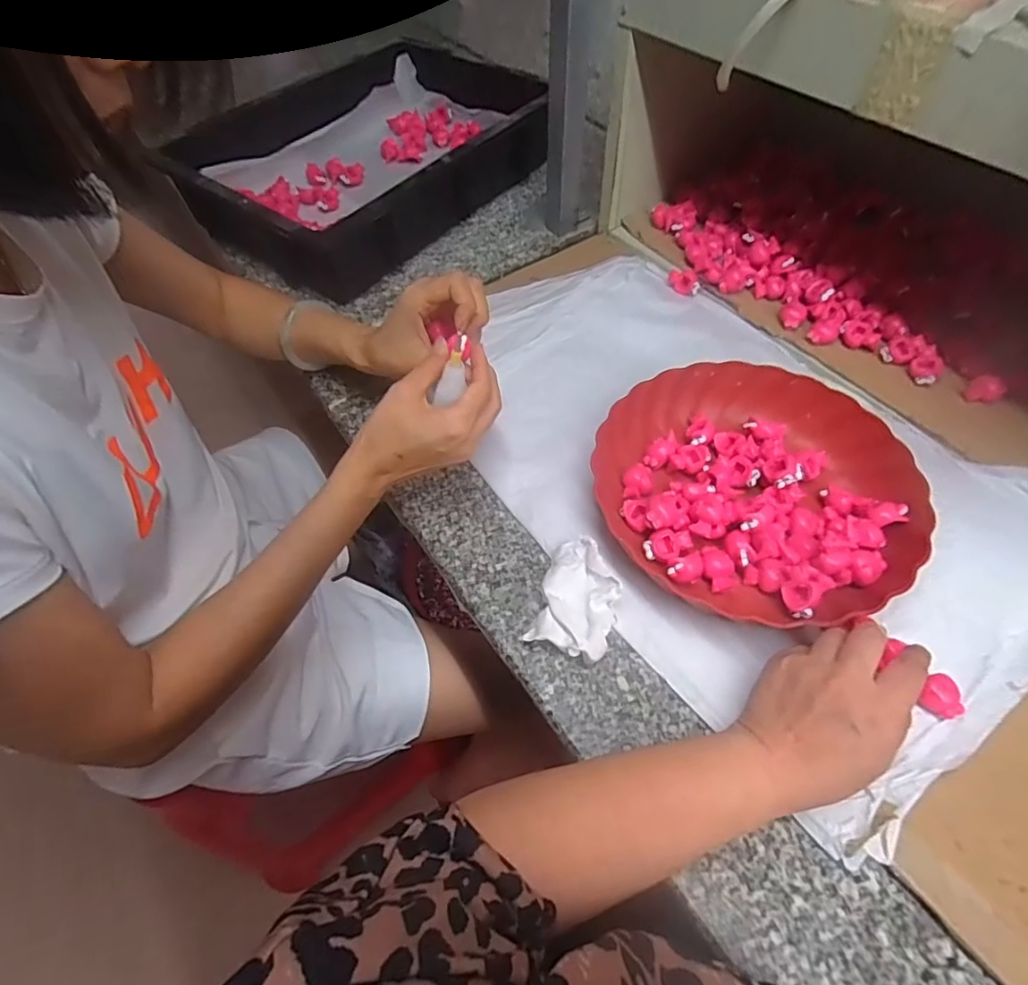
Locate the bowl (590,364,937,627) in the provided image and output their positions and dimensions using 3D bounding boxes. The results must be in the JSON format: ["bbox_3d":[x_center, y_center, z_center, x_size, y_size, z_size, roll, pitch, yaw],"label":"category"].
[{"bbox_3d":[0.193,-0.010,0.456,0.244,0.044,0.213,15,57,12],"label":"bowl"}]

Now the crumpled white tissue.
[{"bbox_3d":[0.050,0.079,0.418,0.056,0.034,0.087,18,58,13],"label":"crumpled white tissue"}]

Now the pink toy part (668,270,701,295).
[{"bbox_3d":[0.192,-0.240,0.628,0.023,0.014,0.039,-18,57,-11],"label":"pink toy part"}]

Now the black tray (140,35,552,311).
[{"bbox_3d":[-0.181,-0.443,0.732,0.308,0.097,0.450,34,63,22],"label":"black tray"}]

